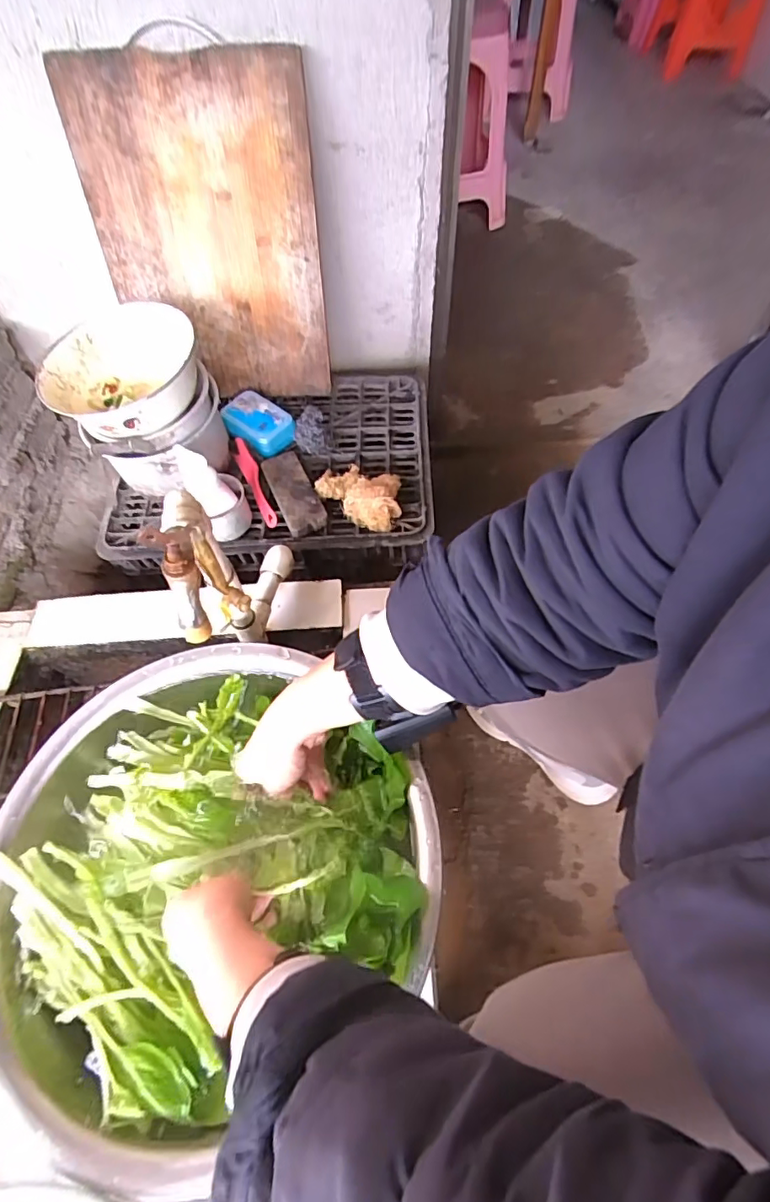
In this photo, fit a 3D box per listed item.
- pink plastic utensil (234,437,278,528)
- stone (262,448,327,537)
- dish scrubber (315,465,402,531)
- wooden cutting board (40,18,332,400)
[{"bbox_3d":[-0.193,-0.179,0.782,0.023,0.030,0.158,-24,61,-13],"label":"pink plastic utensil"},{"bbox_3d":[-0.134,-0.161,0.767,0.057,0.024,0.149,-21,61,-11],"label":"stone"},{"bbox_3d":[-0.032,-0.161,0.748,0.134,0.033,0.085,27,63,16],"label":"dish scrubber"},{"bbox_3d":[-0.243,-0.502,0.745,0.295,0.409,0.032,-6,44,-5],"label":"wooden cutting board"}]

